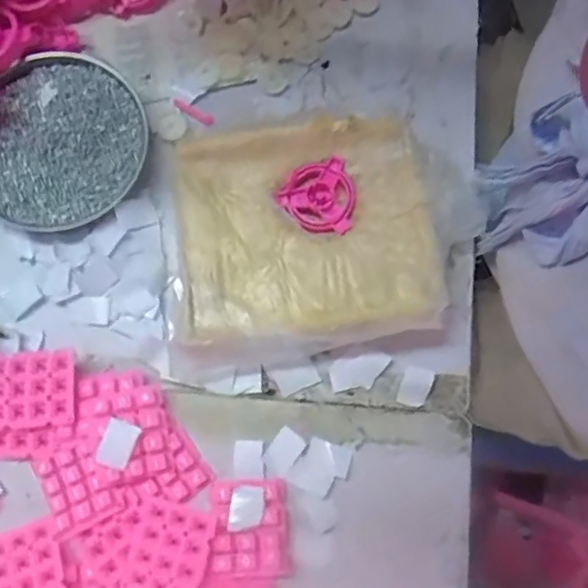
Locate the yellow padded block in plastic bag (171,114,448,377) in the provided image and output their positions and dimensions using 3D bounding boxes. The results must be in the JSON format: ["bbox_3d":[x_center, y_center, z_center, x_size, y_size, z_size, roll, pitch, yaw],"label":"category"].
[{"bbox_3d":[0.004,-0.039,0.415,0.185,0.033,0.164,-9,80,-2],"label":"yellow padded block in plastic bag"}]

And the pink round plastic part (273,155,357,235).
[{"bbox_3d":[0.018,-0.067,0.420,0.054,0.007,0.054,0,80,-1],"label":"pink round plastic part"}]

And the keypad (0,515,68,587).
[{"bbox_3d":[-0.174,0.181,0.377,0.050,0.008,0.059,-23,69,-4],"label":"keypad"}]

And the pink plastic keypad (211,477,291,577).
[{"bbox_3d":[-0.029,0.152,0.381,0.048,0.016,0.059,-2,80,-1],"label":"pink plastic keypad"}]

